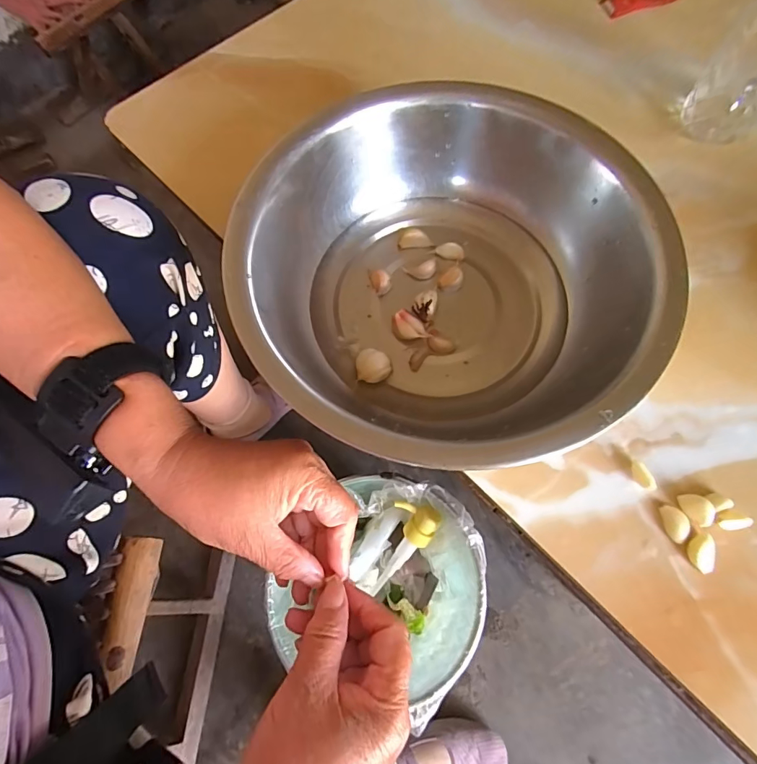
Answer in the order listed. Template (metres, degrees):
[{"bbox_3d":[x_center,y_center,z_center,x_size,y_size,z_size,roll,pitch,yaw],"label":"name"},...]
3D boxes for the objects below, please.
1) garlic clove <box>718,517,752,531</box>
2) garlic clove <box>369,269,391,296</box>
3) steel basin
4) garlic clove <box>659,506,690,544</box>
[{"bbox_3d":[0.238,0.095,0.291,0.018,0.012,0.008,-8,70,-2],"label":"garlic clove"},{"bbox_3d":[0.002,-0.083,0.359,0.015,0.007,0.022,-20,71,-6],"label":"garlic clove"},{"bbox_3d":[0.052,-0.084,0.323,0.275,0.085,0.250,0,70,1],"label":"steel basin"},{"bbox_3d":[0.203,0.096,0.296,0.014,0.007,0.023,-10,70,-3],"label":"garlic clove"}]

